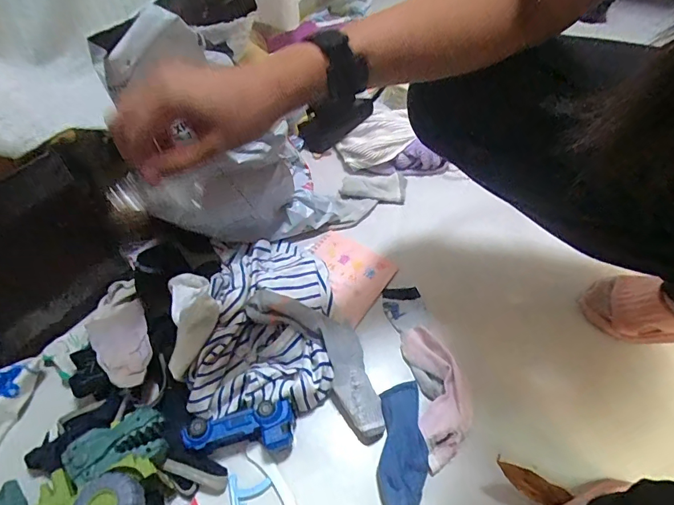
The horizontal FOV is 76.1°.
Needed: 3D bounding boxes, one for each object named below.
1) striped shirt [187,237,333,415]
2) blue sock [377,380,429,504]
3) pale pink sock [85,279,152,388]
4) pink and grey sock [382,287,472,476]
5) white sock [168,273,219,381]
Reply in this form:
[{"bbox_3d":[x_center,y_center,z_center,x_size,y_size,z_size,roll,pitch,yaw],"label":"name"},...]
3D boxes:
[{"bbox_3d":[-0.094,0.072,0.584,0.166,0.058,0.265,0,53,-2],"label":"striped shirt"},{"bbox_3d":[0.076,0.232,0.494,0.049,0.038,0.151,4,53,1],"label":"blue sock"},{"bbox_3d":[-0.284,0.104,0.562,0.068,0.025,0.170,-21,42,-20],"label":"pale pink sock"},{"bbox_3d":[0.117,0.140,0.565,0.061,0.042,0.242,-6,53,-7],"label":"pink and grey sock"},{"bbox_3d":[-0.181,0.085,0.549,0.063,0.064,0.143,-8,54,-8],"label":"white sock"}]

